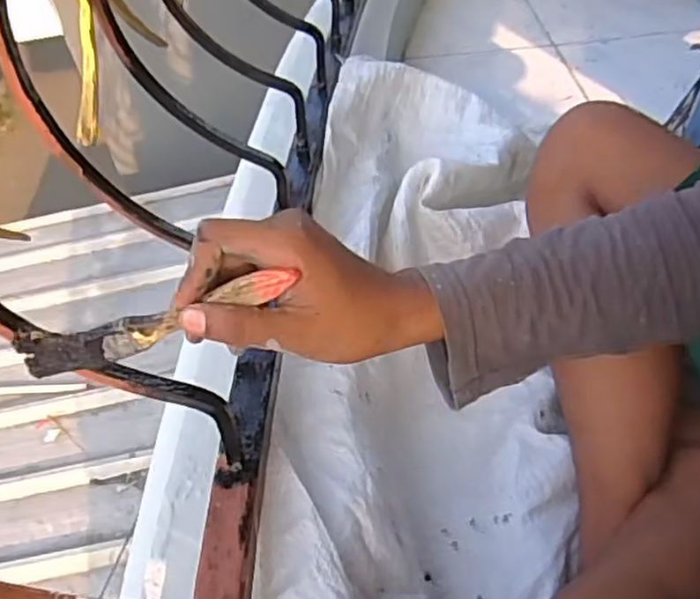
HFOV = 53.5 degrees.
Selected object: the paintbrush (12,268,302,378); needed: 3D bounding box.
[{"bbox_3d":[-0.103,0.013,0.366,0.154,0.033,0.013,-17,44,12],"label":"paintbrush"}]

